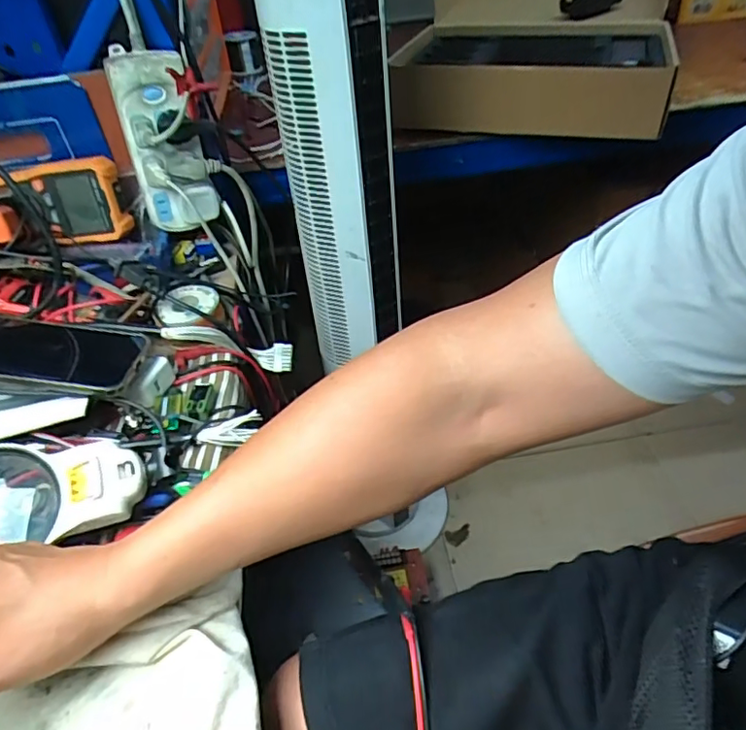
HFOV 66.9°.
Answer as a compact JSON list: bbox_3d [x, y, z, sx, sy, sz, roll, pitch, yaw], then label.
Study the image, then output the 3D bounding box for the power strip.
[{"bbox_3d":[-0.215,-0.220,0.576,0.074,0.179,0.036,-3,42,3],"label":"power strip"}]

